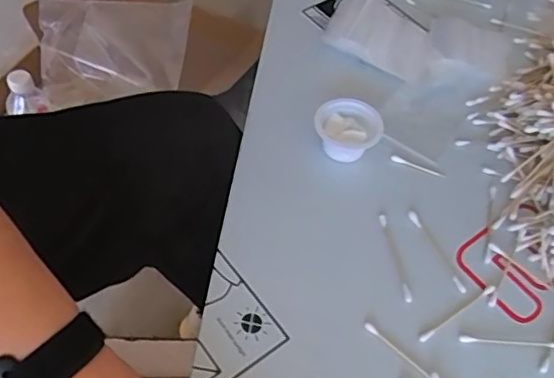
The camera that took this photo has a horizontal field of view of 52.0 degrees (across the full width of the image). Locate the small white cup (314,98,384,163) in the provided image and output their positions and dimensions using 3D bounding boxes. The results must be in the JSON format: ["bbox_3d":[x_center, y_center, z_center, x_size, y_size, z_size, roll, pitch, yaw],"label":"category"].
[{"bbox_3d":[0.057,-0.047,0.468,0.053,0.032,0.047,25,57,12],"label":"small white cup"}]

